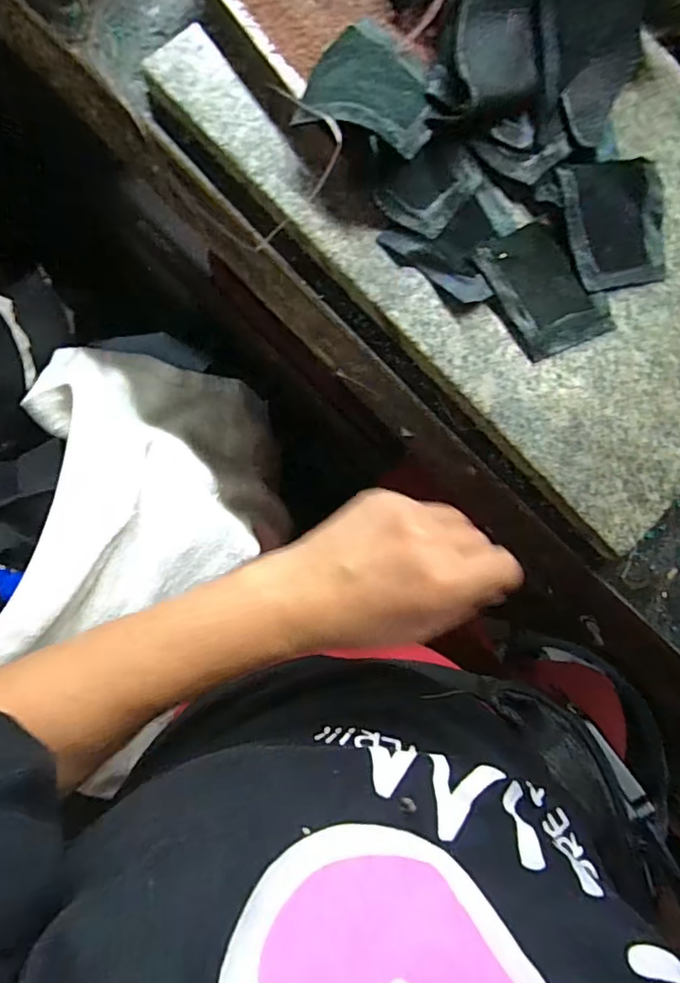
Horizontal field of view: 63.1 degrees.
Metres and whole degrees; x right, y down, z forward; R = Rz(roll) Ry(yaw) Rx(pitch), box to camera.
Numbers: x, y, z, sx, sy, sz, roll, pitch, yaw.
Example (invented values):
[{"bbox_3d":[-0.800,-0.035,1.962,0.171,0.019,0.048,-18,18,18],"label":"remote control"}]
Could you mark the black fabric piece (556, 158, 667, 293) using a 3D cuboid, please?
[{"bbox_3d":[0.173,-0.166,0.341,0.075,0.009,0.076,-17,92,-14],"label":"black fabric piece"}]

